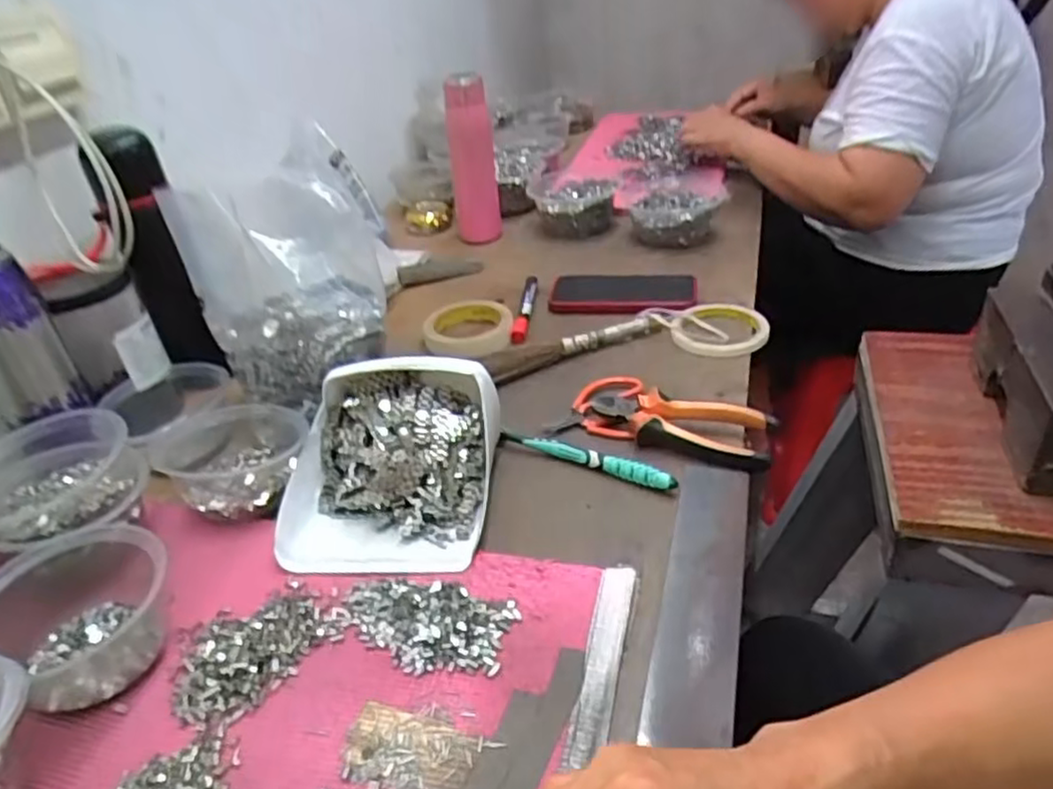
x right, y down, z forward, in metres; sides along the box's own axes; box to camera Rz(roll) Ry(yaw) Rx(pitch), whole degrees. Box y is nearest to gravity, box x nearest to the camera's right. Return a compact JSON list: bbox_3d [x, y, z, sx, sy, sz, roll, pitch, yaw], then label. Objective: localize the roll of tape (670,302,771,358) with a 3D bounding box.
[{"bbox_3d":[0.206,-0.069,0.736,0.093,0.015,0.099,-5,33,3],"label":"roll of tape"}]

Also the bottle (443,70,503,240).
[{"bbox_3d":[-0.076,-0.329,0.981,0.064,0.215,0.074,-9,33,-2],"label":"bottle"}]

